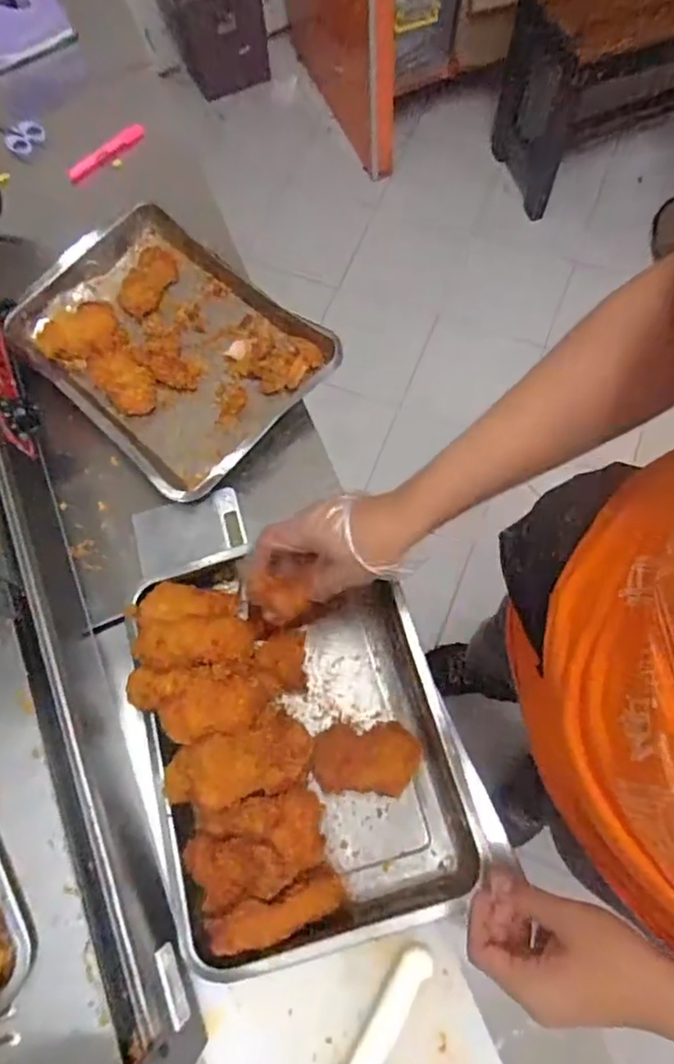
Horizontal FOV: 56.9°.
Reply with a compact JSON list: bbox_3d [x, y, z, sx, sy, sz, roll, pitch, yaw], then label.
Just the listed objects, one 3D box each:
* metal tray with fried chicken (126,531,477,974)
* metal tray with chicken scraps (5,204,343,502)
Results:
[{"bbox_3d":[-0.044,0.192,0.623,0.289,0.081,0.379,-15,72,-5],"label":"metal tray with fried chicken"},{"bbox_3d":[-0.215,-0.237,0.803,0.384,0.059,0.278,42,79,13],"label":"metal tray with chicken scraps"}]

